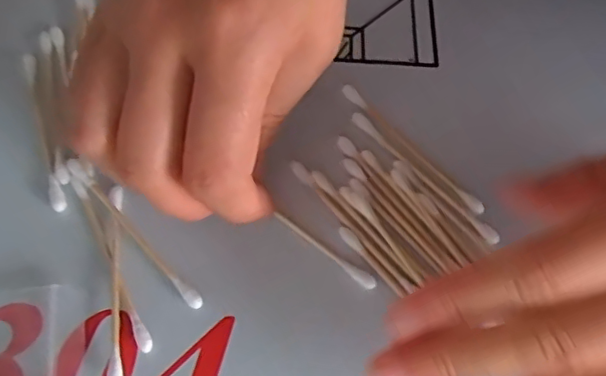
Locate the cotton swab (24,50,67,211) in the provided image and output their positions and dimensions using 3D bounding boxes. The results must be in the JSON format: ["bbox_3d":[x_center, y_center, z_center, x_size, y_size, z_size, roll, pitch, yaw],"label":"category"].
[{"bbox_3d":[-0.099,-0.024,0.220,0.006,0.004,0.071,-17,68,-9],"label":"cotton swab"}]

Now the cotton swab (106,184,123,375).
[{"bbox_3d":[-0.064,0.032,0.197,0.005,0.004,0.070,-6,67,-5],"label":"cotton swab"}]

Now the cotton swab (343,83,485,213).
[{"bbox_3d":[0.041,-0.016,0.223,0.005,0.004,0.071,-41,74,-17],"label":"cotton swab"}]

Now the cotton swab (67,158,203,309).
[{"bbox_3d":[-0.060,0.015,0.203,0.004,0.005,0.071,-41,74,-17],"label":"cotton swab"}]

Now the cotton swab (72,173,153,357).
[{"bbox_3d":[-0.067,0.024,0.199,0.005,0.004,0.068,-26,70,-13],"label":"cotton swab"}]

